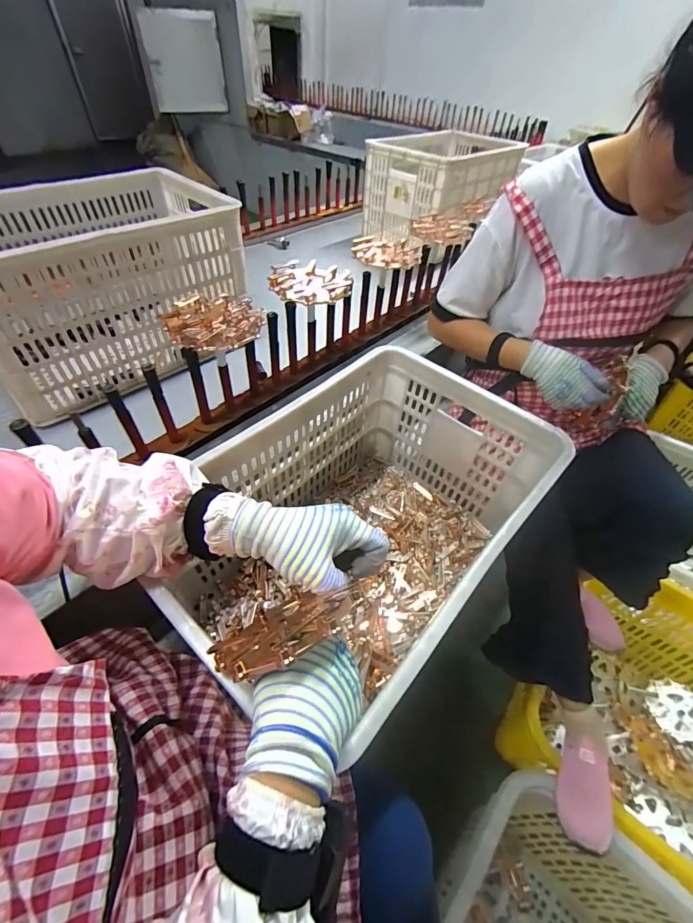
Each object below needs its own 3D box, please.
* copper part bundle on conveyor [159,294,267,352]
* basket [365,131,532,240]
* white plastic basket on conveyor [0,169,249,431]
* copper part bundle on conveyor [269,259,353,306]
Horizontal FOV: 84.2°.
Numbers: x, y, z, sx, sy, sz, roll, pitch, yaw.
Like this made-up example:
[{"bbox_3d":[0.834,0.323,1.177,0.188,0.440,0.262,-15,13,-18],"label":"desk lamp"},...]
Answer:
[{"bbox_3d":[-0.194,-0.204,0.558,0.133,0.024,0.131,1,49,-1],"label":"copper part bundle on conveyor"},{"bbox_3d":[0.305,-0.901,1.242,0.353,0.212,0.452,36,56,26],"label":"basket"},{"bbox_3d":[-0.438,-0.320,0.701,0.285,0.265,0.449,33,55,24],"label":"white plastic basket on conveyor"},{"bbox_3d":[-0.062,-0.314,0.667,0.136,0.025,0.129,-5,49,-7],"label":"copper part bundle on conveyor"}]

